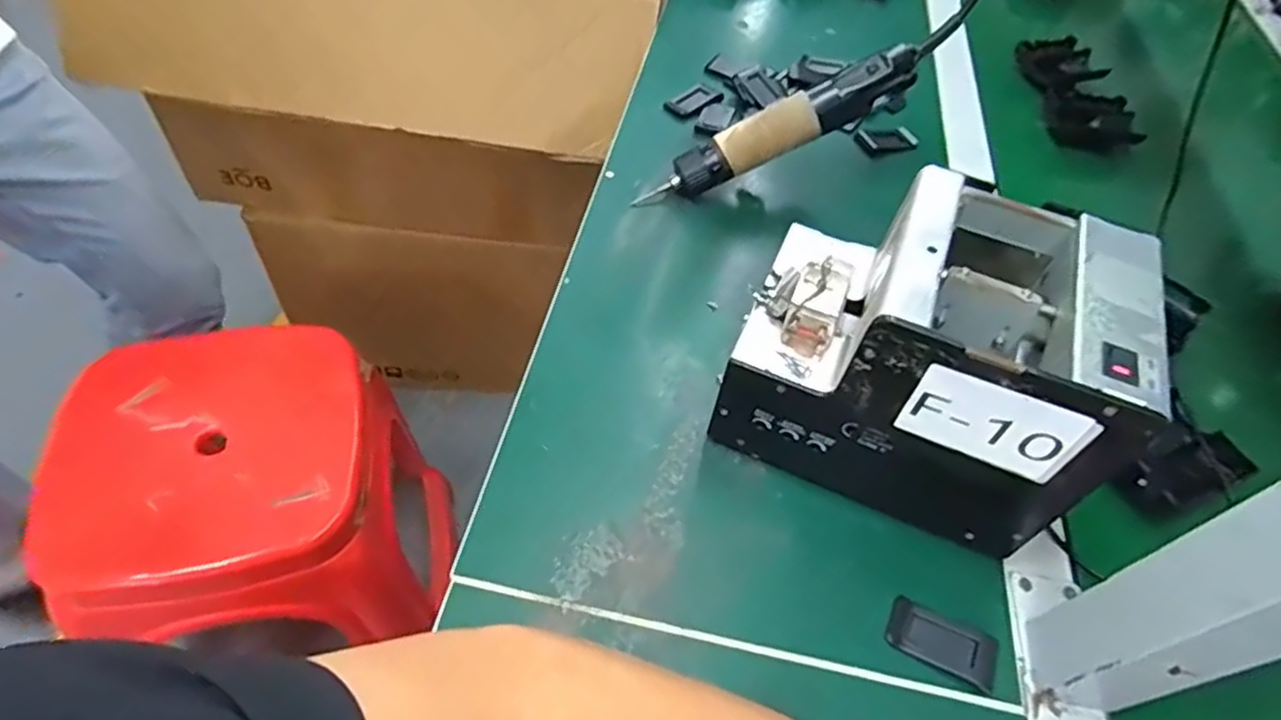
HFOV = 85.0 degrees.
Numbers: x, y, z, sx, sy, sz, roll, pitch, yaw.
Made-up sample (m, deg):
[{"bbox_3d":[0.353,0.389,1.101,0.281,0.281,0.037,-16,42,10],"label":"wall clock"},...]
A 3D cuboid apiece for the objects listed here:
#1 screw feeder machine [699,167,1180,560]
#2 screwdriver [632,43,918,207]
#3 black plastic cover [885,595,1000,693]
[{"bbox_3d":[0.151,-0.006,0.390,0.173,0.147,0.125,20,56,11],"label":"screw feeder machine"},{"bbox_3d":[0.108,-0.178,0.540,0.225,0.029,0.029,-27,58,4],"label":"screwdriver"},{"bbox_3d":[0.158,0.147,0.364,0.055,0.008,0.028,24,56,13],"label":"black plastic cover"}]

